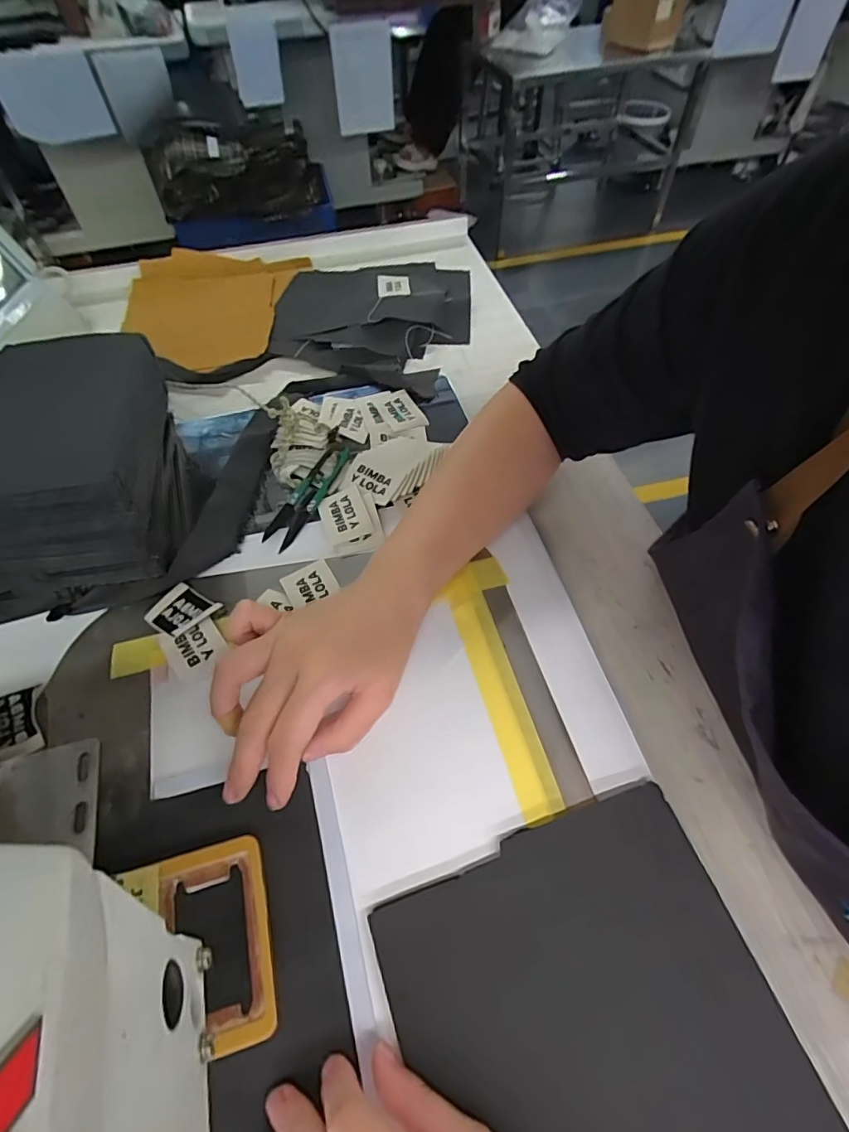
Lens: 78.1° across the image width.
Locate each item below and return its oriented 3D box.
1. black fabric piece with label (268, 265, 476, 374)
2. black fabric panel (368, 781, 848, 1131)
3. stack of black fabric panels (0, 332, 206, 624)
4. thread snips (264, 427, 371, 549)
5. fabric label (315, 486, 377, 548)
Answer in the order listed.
[{"bbox_3d":[-0.055,-0.275,0.569,0.207,0.025,0.226,1,57,2],"label":"black fabric piece with label"},{"bbox_3d":[0.076,0.204,0.241,0.167,0.010,0.152,-14,56,-11],"label":"black fabric panel"},{"bbox_3d":[-0.262,-0.058,0.358,0.162,0.099,0.166,-10,58,-5],"label":"stack of black fabric panels"},{"bbox_3d":[-0.086,-0.066,0.409,0.026,0.010,0.120,22,60,15],"label":"thread snips"},{"bbox_3d":[-0.060,-0.039,0.395,0.035,0.004,0.047,-18,59,-10],"label":"fabric label"}]

